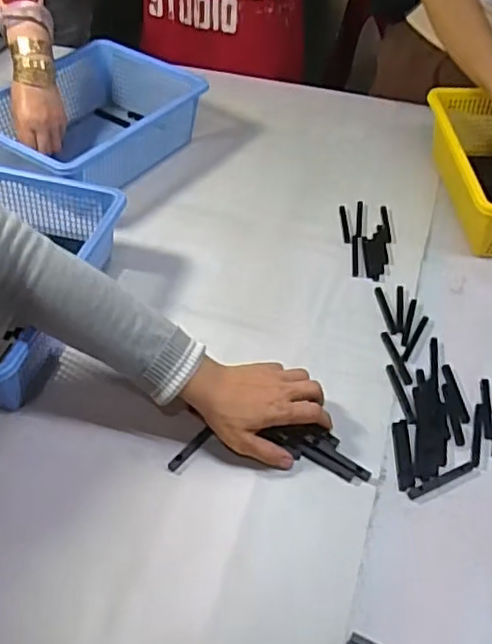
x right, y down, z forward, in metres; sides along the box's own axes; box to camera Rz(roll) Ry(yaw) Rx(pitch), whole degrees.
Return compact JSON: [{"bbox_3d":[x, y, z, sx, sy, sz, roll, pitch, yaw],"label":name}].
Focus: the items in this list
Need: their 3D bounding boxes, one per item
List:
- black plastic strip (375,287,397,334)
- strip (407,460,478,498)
[{"bbox_3d":[0.172,-0.016,0.772,0.010,0.004,0.077,-4,47,-5],"label":"black plastic strip"},{"bbox_3d":[0.195,0.155,0.621,0.082,0.004,0.010,-18,50,-18],"label":"strip"}]

